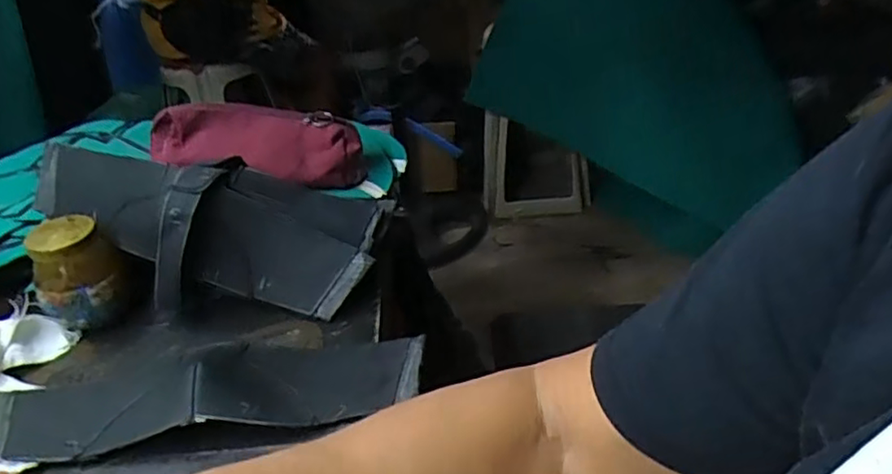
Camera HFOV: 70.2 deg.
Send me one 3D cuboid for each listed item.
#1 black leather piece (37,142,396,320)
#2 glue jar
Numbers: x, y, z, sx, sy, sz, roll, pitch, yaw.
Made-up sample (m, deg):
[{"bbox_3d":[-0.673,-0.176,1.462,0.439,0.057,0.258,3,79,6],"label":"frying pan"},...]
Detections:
[{"bbox_3d":[-0.230,-0.025,0.597,0.334,0.109,0.151,14,36,2],"label":"black leather piece"},{"bbox_3d":[-0.329,0.034,0.570,0.069,0.096,0.069,-2,34,2],"label":"glue jar"}]

